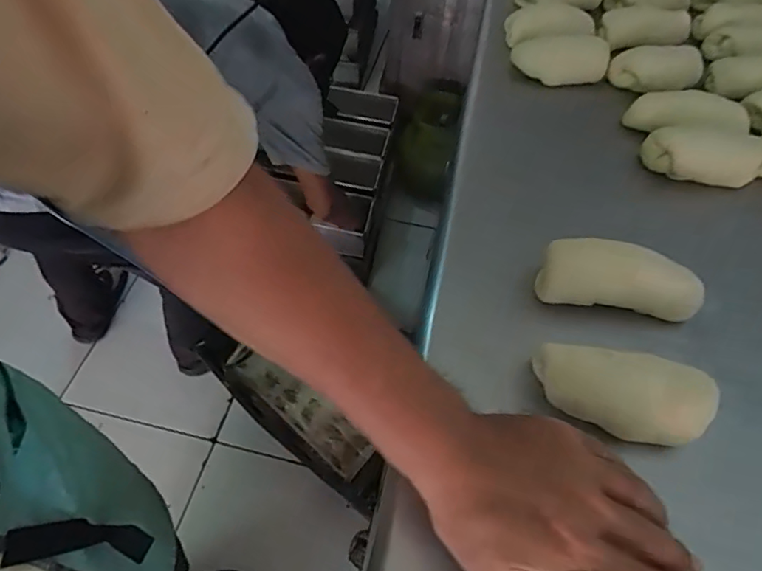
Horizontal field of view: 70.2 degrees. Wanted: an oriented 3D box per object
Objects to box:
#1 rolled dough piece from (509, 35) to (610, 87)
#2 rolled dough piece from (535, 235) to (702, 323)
[{"bbox_3d":[0.215,-0.272,0.649,0.113,0.035,0.054,4,53,0],"label":"rolled dough piece"},{"bbox_3d":[0.193,-0.006,0.443,0.126,0.045,0.044,7,54,2],"label":"rolled dough piece"}]

